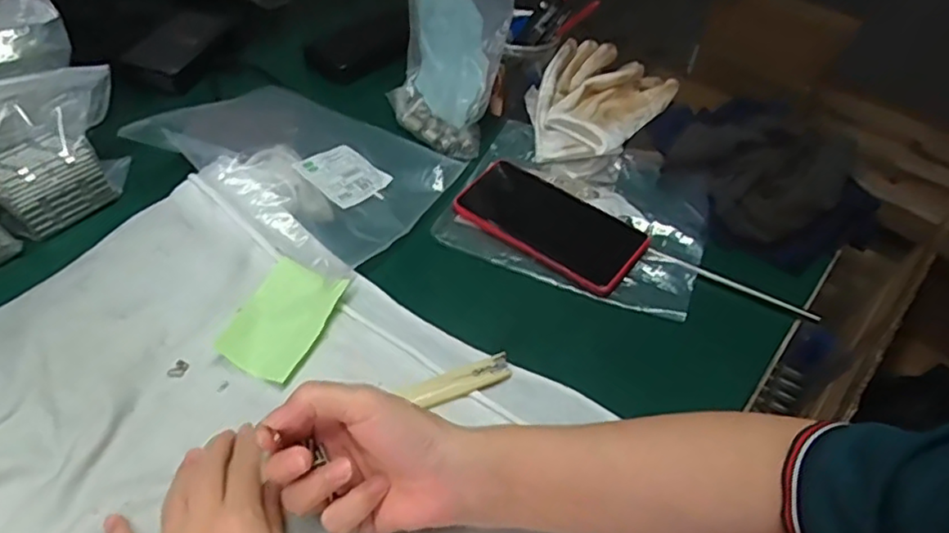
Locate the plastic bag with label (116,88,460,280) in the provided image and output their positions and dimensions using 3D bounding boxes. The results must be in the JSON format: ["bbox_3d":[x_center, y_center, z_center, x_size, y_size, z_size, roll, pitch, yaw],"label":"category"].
[{"bbox_3d":[-0.150,-0.103,0.575,0.226,0.056,0.195,25,48,16],"label":"plastic bag with label"}]

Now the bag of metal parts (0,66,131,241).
[{"bbox_3d":[-0.350,-0.095,0.524,0.060,0.114,0.143,32,50,22],"label":"bag of metal parts"}]

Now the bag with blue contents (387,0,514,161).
[{"bbox_3d":[-0.030,-0.216,0.647,0.052,0.172,0.150,-10,37,-40],"label":"bag with blue contents"}]

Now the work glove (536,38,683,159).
[{"bbox_3d":[0.135,-0.168,0.658,0.144,0.065,0.145,12,45,4],"label":"work glove"}]

